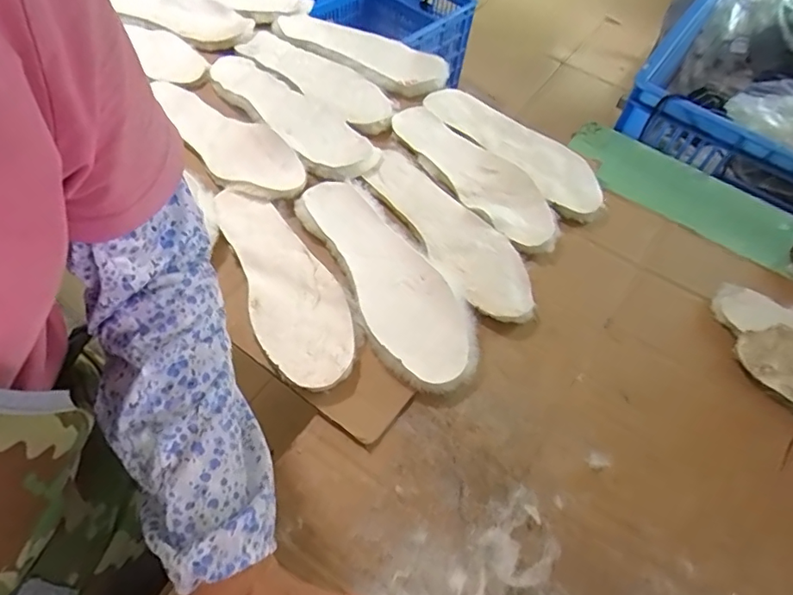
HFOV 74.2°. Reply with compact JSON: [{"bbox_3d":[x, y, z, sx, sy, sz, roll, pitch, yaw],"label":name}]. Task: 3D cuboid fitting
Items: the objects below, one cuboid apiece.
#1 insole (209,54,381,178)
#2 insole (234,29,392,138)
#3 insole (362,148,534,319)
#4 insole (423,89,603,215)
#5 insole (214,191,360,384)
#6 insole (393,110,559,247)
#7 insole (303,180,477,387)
[{"bbox_3d":[-0.147,-0.251,0.705,0.085,0.009,0.302,-36,64,-27],"label":"insole"},{"bbox_3d":[-0.110,-0.316,0.758,0.281,0.017,0.090,37,58,20],"label":"insole"},{"bbox_3d":[0.057,-0.080,0.610,0.091,0.013,0.264,-34,67,-27],"label":"insole"},{"bbox_3d":[0.162,-0.208,0.702,0.091,0.016,0.269,-34,63,-26],"label":"insole"},{"bbox_3d":[-0.116,-0.024,0.554,0.091,0.016,0.259,-19,57,-18],"label":"insole"},{"bbox_3d":[0.097,-0.163,0.673,0.086,0.015,0.269,-31,62,-25],"label":"insole"},{"bbox_3d":[-0.011,-0.032,0.564,0.094,0.015,0.276,-22,58,-20],"label":"insole"}]

